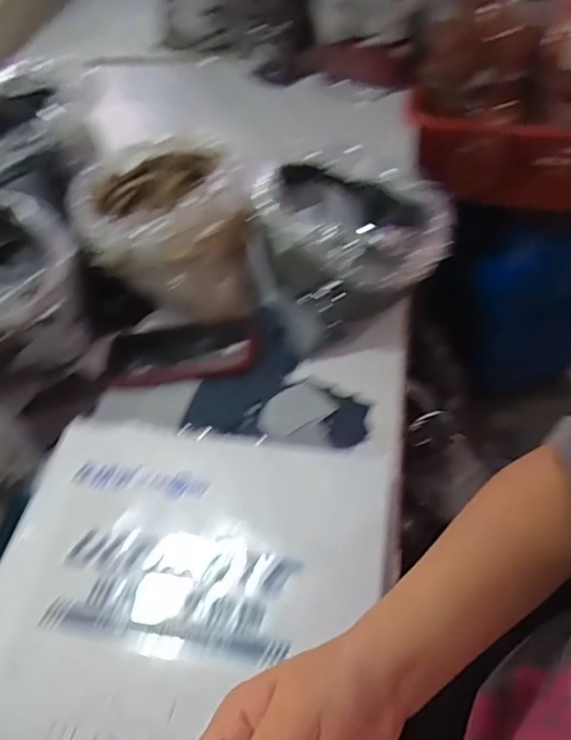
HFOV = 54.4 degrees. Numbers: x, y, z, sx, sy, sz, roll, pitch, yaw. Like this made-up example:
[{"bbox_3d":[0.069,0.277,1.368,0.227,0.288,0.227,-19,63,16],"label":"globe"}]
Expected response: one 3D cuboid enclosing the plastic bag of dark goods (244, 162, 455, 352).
[{"bbox_3d":[0.071,-0.147,0.630,0.198,0.119,0.183,-16,52,-7],"label":"plastic bag of dark goods"}]

